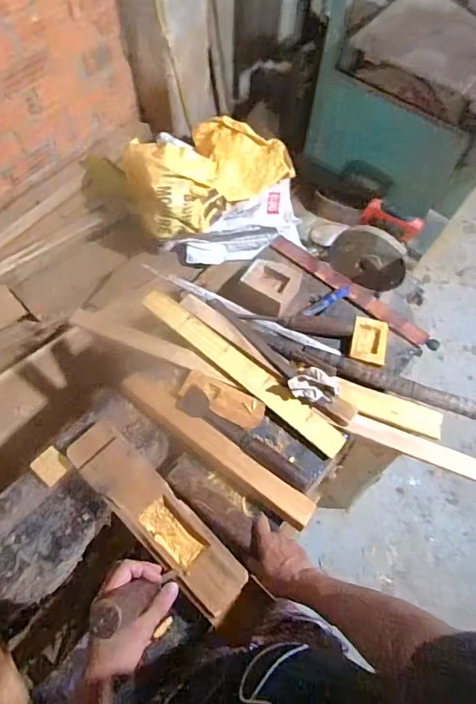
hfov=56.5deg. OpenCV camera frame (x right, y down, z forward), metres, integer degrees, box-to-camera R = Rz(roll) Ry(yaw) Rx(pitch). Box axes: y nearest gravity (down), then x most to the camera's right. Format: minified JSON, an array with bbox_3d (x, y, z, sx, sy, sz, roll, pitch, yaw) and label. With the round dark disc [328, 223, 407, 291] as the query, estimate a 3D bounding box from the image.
[{"bbox_3d":[0.410,-0.299,1.388,0.243,0.201,0.050,31,51,11],"label":"round dark disc"}]

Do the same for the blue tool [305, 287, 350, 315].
[{"bbox_3d":[0.188,-0.107,0.922,0.121,0.011,0.027,-35,69,-17],"label":"blue tool"}]

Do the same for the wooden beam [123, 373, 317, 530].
[{"bbox_3d":[-0.047,0.166,0.793,0.409,0.033,0.058,33,67,14],"label":"wooden beam"}]

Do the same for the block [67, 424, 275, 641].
[{"bbox_3d":[-0.125,0.271,0.713,0.407,0.042,0.089,41,69,17],"label":"block"}]

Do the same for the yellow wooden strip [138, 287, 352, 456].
[{"bbox_3d":[0.001,0.029,0.829,0.459,0.021,0.051,36,68,15],"label":"yellow wooden strip"}]

